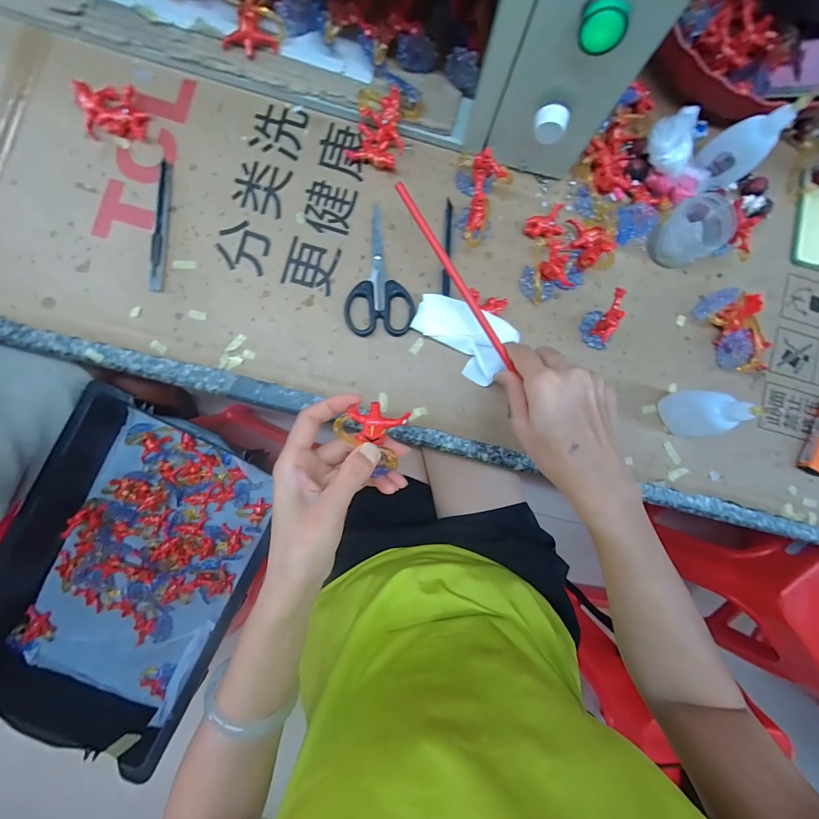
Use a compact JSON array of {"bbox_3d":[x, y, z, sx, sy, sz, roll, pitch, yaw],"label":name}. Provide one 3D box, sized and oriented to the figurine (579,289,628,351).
[{"bbox_3d":[0.187,-0.085,0.338,0.022,0.049,0.046,-3,87,-4],"label":"figurine"}]

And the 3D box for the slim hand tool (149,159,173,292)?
[{"bbox_3d":[-0.232,-0.173,0.333,0.012,0.007,0.126,1,87,-3],"label":"slim hand tool"}]

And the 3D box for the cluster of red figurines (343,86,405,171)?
[{"bbox_3d":[-0.028,-0.263,0.336,0.049,0.033,0.055,23,86,-2],"label":"cluster of red figurines"}]

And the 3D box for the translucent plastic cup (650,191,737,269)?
[{"bbox_3d":[0.276,-0.174,0.347,0.062,0.041,0.052,-27,89,-4],"label":"translucent plastic cup"}]

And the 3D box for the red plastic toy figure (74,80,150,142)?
[{"bbox_3d":[-0.273,-0.276,0.328,0.054,0.012,0.047,-6,88,-4],"label":"red plastic toy figure"}]

